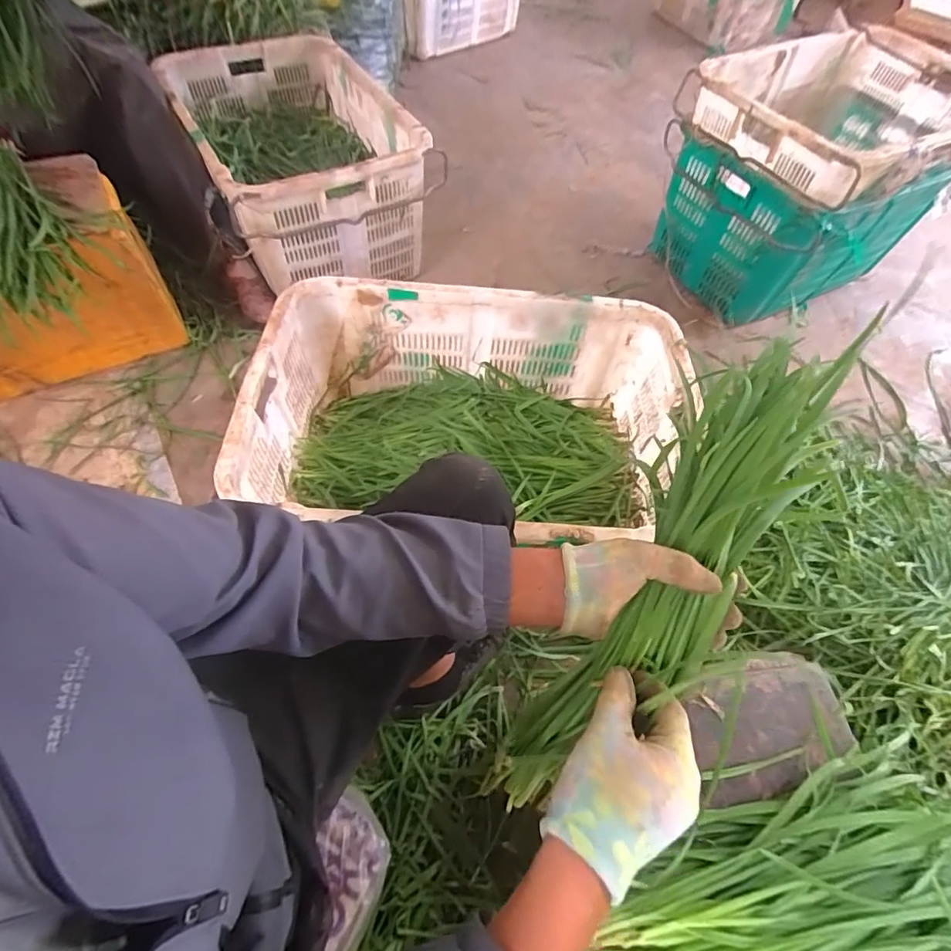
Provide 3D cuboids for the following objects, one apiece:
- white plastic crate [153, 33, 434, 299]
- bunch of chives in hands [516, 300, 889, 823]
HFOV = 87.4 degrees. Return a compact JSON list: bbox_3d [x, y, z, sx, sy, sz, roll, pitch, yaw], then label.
[{"bbox_3d":[-0.426,-0.755,1.221,0.446,0.291,0.619,-27,64,-19],"label":"white plastic crate"},{"bbox_3d":[0.154,0.083,0.386,0.101,0.059,0.435,32,91,15],"label":"bunch of chives in hands"}]

